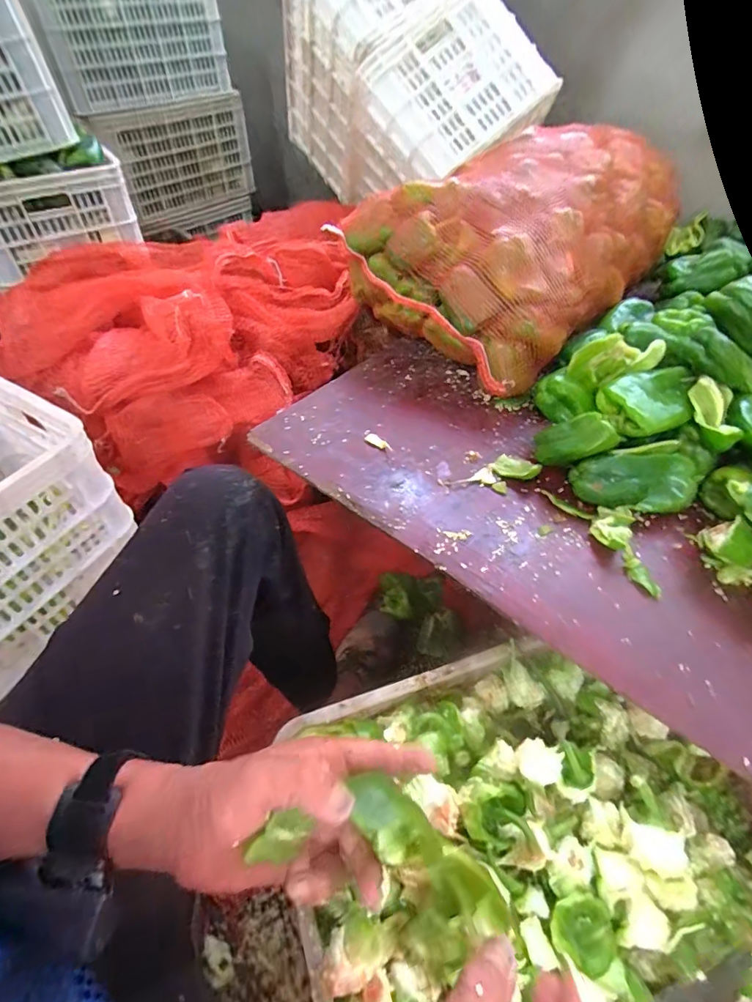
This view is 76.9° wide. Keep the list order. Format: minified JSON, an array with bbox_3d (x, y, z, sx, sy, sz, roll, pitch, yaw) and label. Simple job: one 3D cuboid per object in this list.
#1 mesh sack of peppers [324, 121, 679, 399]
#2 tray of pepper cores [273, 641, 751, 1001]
[{"bbox_3d":[0.260,-0.504,0.904,0.420,0.249,0.535,34,57,26],"label":"mesh sack of peppers"},{"bbox_3d":[0.177,0.338,0.499,0.506,0.099,0.355,-15,51,-12],"label":"tray of pepper cores"}]

